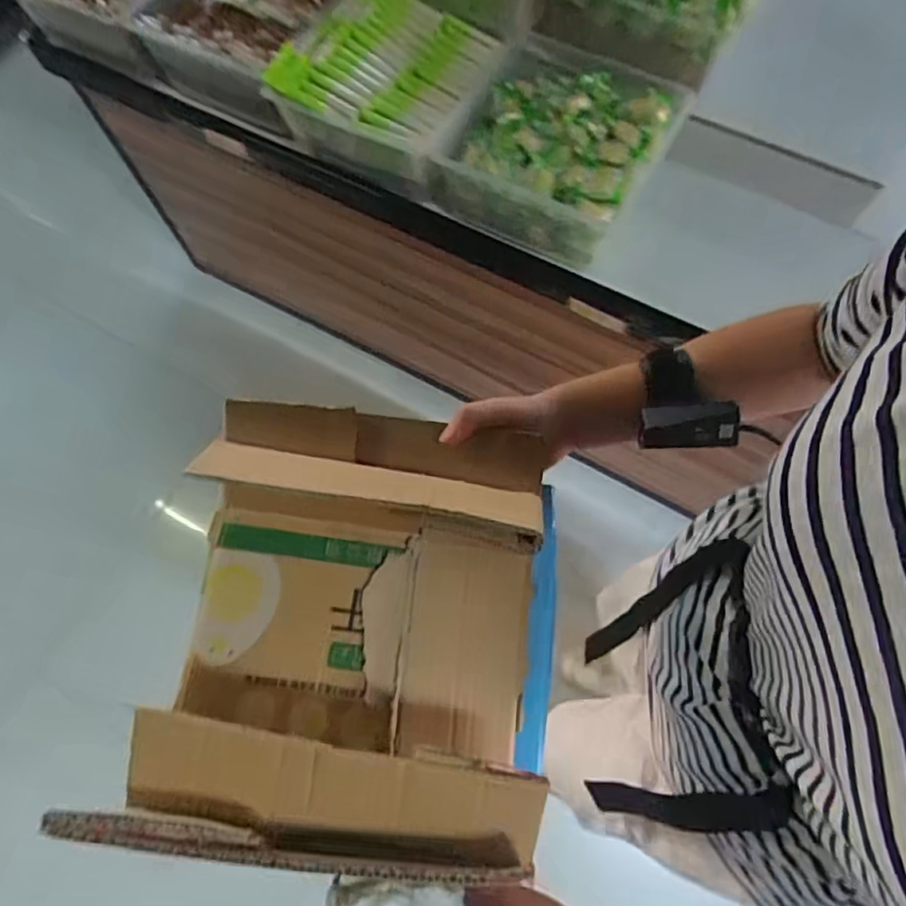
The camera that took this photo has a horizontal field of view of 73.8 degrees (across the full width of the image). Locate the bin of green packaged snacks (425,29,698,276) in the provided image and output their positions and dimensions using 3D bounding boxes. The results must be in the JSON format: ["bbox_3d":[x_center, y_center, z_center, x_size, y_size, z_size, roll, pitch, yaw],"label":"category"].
[{"bbox_3d":[0.156,-0.460,0.930,0.309,0.129,0.275,30,74,13],"label":"bin of green packaged snacks"}]

